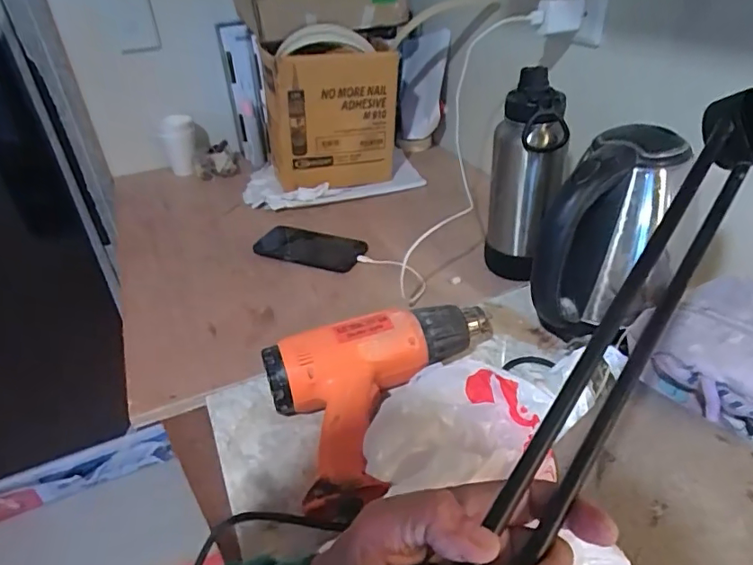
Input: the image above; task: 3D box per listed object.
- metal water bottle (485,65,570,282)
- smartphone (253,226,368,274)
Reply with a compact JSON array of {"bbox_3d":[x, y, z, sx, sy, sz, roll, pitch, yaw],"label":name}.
[{"bbox_3d":[0.191,-0.125,0.670,0.087,0.251,0.070,8,37,16],"label":"metal water bottle"},{"bbox_3d":[-0.103,-0.056,0.802,0.172,0.015,0.081,13,46,20],"label":"smartphone"}]

